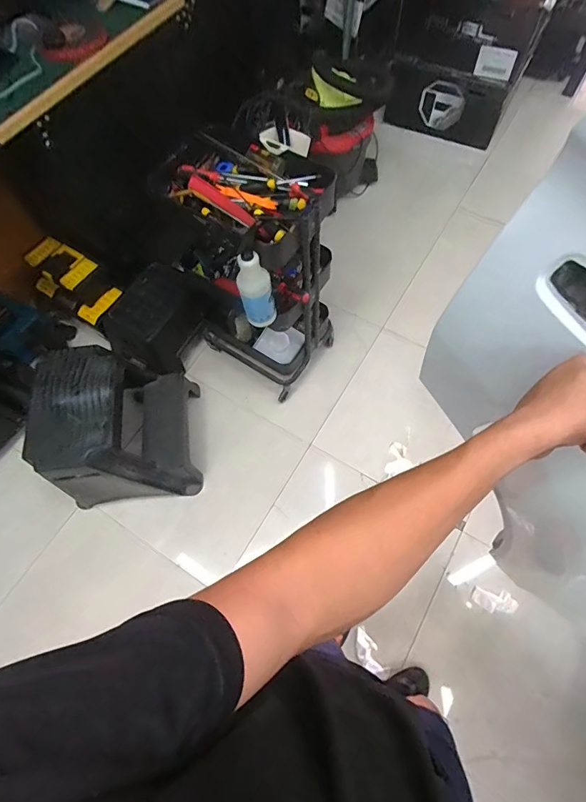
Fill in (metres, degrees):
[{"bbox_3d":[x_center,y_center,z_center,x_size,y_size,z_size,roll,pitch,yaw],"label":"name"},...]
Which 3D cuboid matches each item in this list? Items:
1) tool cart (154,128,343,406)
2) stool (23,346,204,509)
[{"bbox_3d":[-0.122,-0.409,1.393,0.461,0.743,0.409,32,72,15],"label":"tool cart"},{"bbox_3d":[-0.580,0.092,1.417,0.437,0.419,0.454,-7,67,0],"label":"stool"}]

